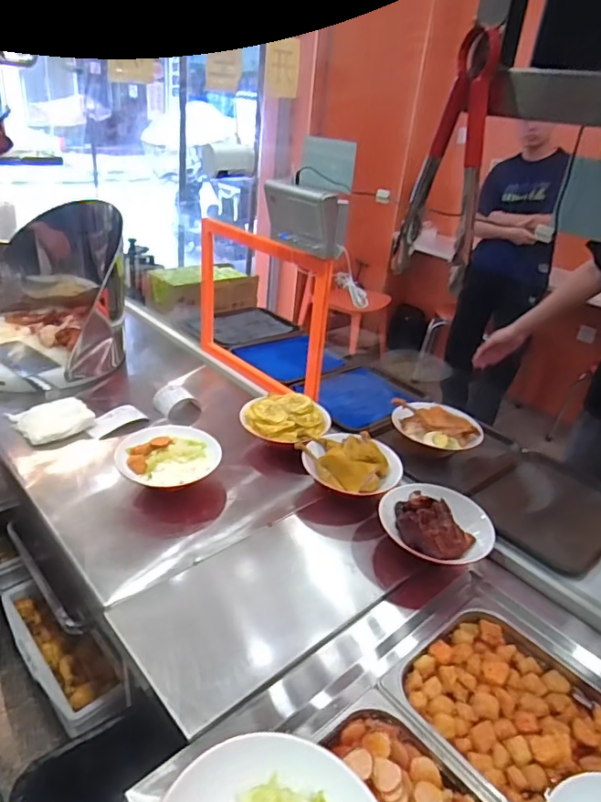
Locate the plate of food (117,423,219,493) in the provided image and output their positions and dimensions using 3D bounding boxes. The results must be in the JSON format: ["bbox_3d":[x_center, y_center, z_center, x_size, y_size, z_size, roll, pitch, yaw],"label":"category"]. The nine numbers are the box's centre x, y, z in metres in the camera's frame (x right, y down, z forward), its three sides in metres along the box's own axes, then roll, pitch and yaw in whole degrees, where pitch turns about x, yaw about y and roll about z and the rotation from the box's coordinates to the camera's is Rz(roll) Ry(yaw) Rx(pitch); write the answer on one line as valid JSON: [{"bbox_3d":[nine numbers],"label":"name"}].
[{"bbox_3d":[-0.259,0.115,1.078,0.197,0.068,0.157,3,29,-6],"label":"plate of food"}]

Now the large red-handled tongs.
[{"bbox_3d":[0.148,-0.233,0.544,0.028,0.222,0.085,-19,38,-38],"label":"large red-handled tongs"}]

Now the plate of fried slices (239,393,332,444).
[{"bbox_3d":[-0.032,0.041,1.215,0.185,0.057,0.155,22,33,26],"label":"plate of fried slices"}]

